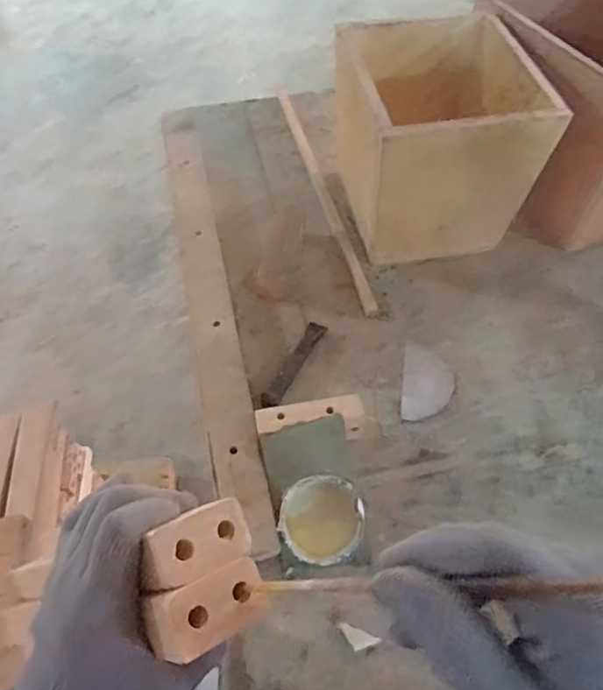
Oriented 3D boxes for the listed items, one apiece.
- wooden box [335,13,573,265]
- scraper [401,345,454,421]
[{"bbox_3d":[0.177,-0.280,0.782,0.221,0.229,0.257,-9,56,-7],"label":"wooden box"},{"bbox_3d":[0.156,0.047,0.689,0.058,0.004,0.109,7,53,9],"label":"scraper"}]

